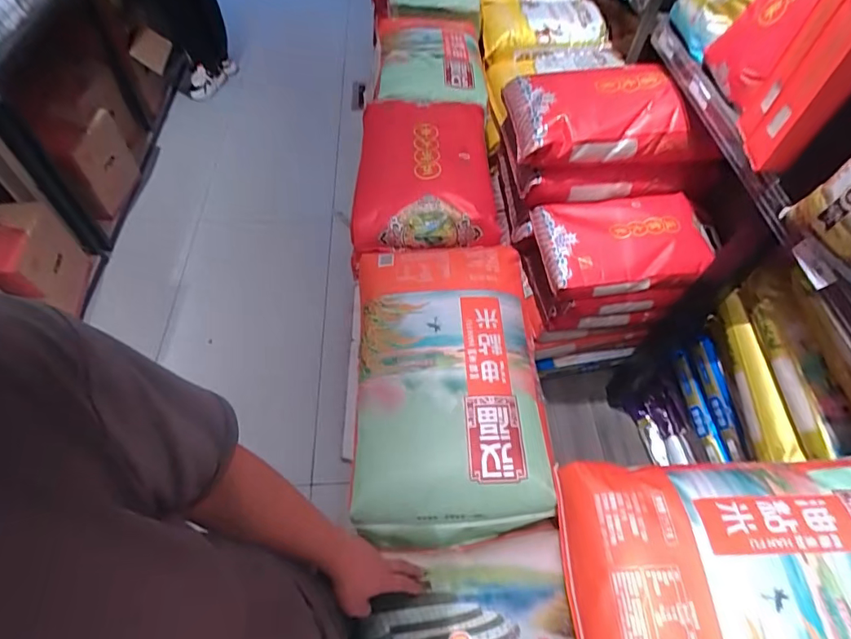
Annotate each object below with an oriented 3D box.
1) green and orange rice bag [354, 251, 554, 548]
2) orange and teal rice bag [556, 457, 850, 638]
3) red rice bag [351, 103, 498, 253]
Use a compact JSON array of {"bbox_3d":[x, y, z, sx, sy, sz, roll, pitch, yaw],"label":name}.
[{"bbox_3d":[0.044,0.114,0.947,0.355,0.121,0.594,-1,56,-5],"label":"green and orange rice bag"},{"bbox_3d":[0.491,0.387,0.685,0.522,0.113,0.364,0,56,-4],"label":"orange and teal rice bag"},{"bbox_3d":[-0.007,-0.392,1.247,0.353,0.163,0.487,-1,56,-5],"label":"red rice bag"}]

